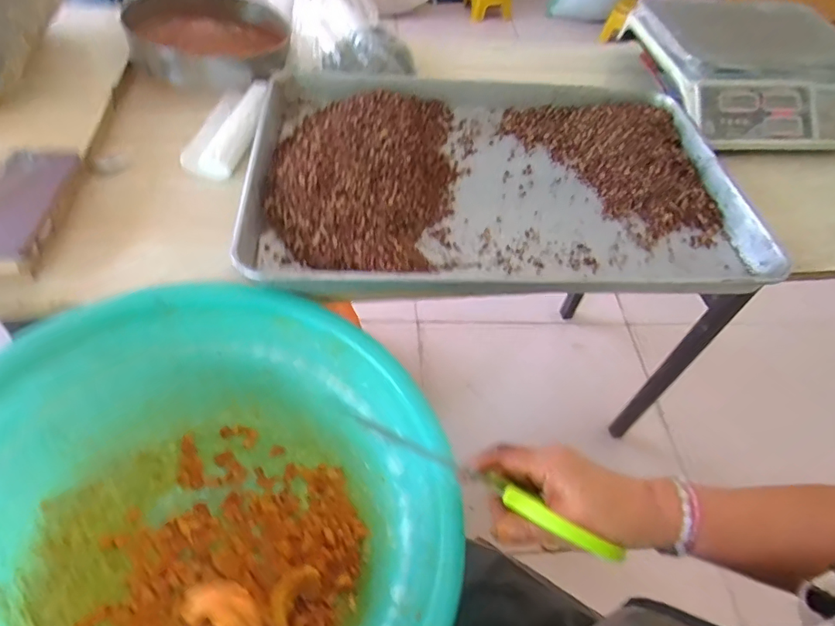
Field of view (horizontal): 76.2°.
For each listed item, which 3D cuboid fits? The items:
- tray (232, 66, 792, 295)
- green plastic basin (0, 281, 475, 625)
[{"bbox_3d":[0.110,-0.187,0.694,0.616,0.060,0.424,-1,51,-6],"label":"tray"},{"bbox_3d":[-0.178,0.185,0.477,0.399,0.215,0.379,3,51,-3],"label":"green plastic basin"}]

